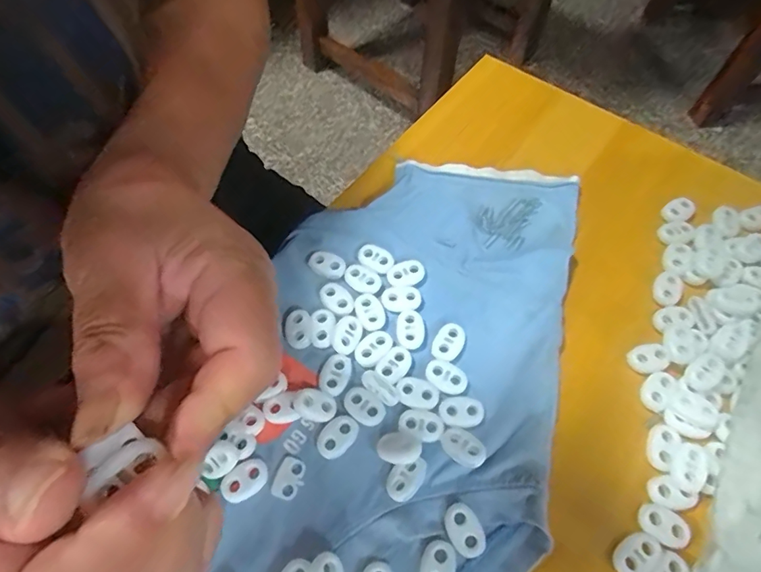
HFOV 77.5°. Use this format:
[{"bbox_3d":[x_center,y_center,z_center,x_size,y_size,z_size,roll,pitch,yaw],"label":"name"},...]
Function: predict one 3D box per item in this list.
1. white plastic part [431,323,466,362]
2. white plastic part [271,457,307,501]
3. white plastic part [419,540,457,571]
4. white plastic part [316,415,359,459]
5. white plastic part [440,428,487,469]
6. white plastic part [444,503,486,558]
[{"bbox_3d":[0.036,0.031,0.256,0.015,0.005,0.022,34,66,17],"label":"white plastic part"},{"bbox_3d":[-0.043,0.091,0.224,0.013,0.004,0.018,15,62,7],"label":"white plastic part"},{"bbox_3d":[0.025,0.123,0.206,0.015,0.004,0.022,12,62,6],"label":"white plastic part"},{"bbox_3d":[-0.021,0.074,0.233,0.015,0.004,0.021,37,67,18],"label":"white plastic part"},{"bbox_3d":[0.039,0.077,0.226,0.022,0.008,0.015,36,67,18],"label":"white plastic part"},{"bbox_3d":[0.038,0.109,0.213,0.015,0.004,0.022,-27,65,-14],"label":"white plastic part"}]

